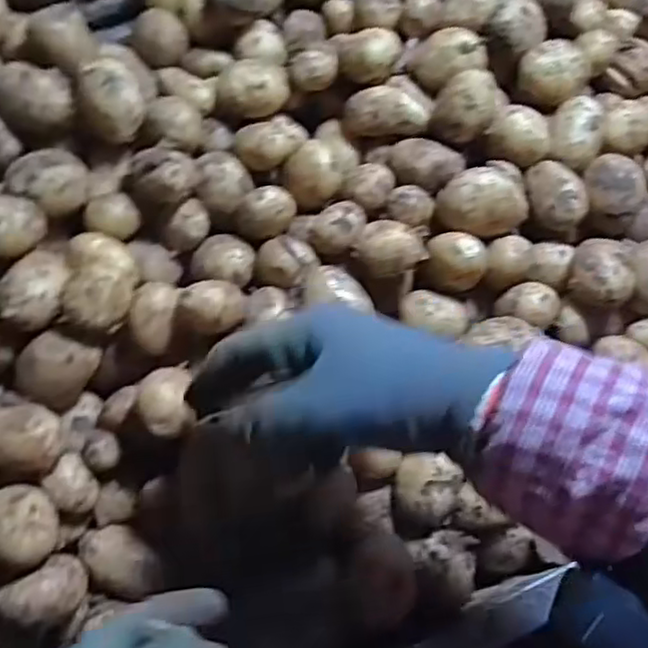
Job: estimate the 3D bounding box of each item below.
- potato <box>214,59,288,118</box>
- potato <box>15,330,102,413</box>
[{"bbox_3d":[-0.052,-0.172,0.507,0.051,0.031,0.035,-15,77,-3],"label":"potato"},{"bbox_3d":[-0.174,0.029,0.450,0.036,0.031,0.047,33,79,8],"label":"potato"}]

